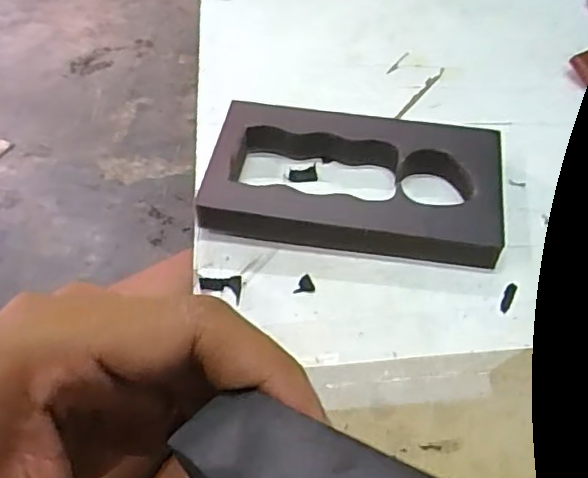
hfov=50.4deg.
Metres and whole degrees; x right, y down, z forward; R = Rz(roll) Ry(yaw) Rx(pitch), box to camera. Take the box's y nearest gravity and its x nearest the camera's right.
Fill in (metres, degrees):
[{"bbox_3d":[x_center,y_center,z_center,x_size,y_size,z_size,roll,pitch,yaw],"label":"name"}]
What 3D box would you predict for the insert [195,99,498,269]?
[{"bbox_3d":[0.030,-0.029,0.315,0.141,0.026,0.087,5,52,6],"label":"insert"}]

